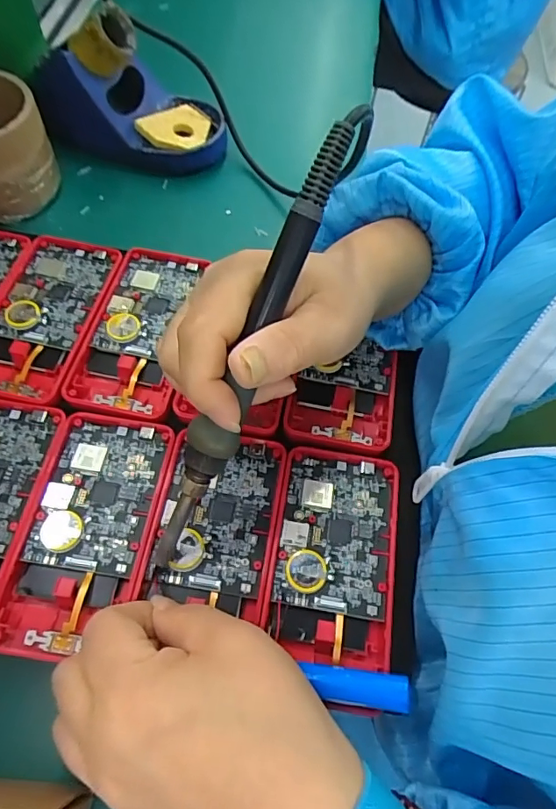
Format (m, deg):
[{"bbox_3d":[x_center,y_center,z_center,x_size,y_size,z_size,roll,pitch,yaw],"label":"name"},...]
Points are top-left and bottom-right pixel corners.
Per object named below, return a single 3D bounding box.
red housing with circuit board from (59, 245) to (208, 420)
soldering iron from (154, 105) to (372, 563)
[{"bbox_3d":[-0.089,-0.049,0.316,0.061,0.010,0.121,6,62,-1],"label":"red housing with circuit board"},{"bbox_3d":[-0.014,-0.018,0.213,0.022,0.028,0.205,27,108,10],"label":"soldering iron"}]

